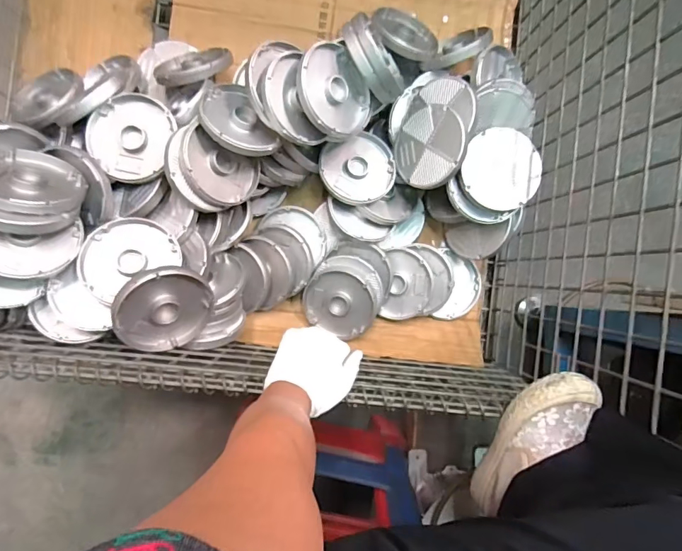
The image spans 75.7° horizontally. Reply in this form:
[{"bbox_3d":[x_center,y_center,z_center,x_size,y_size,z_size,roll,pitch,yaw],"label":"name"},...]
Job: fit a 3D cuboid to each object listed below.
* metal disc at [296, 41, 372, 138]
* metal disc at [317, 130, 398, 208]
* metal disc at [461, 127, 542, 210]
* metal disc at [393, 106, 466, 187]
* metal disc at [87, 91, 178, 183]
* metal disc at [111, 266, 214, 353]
[{"bbox_3d":[-0.008,-0.293,0.700,0.139,0.021,0.137,0,90,-46],"label":"metal disc"},{"bbox_3d":[0.032,-0.193,0.807,0.135,0.032,0.126,0,90,-4],"label":"metal disc"},{"bbox_3d":[0.272,-0.180,0.744,0.130,0.009,0.135,0,90,-4],"label":"metal disc"},{"bbox_3d":[0.151,-0.222,0.762,0.013,0.133,0.132,-6,112,-46],"label":"metal disc"},{"bbox_3d":[-0.338,-0.222,0.703,0.130,0.023,0.137,0,90,-4],"label":"metal disc"},{"bbox_3d":[-0.260,0.052,0.651,0.136,0.011,0.140,-21,129,-28],"label":"metal disc"}]

